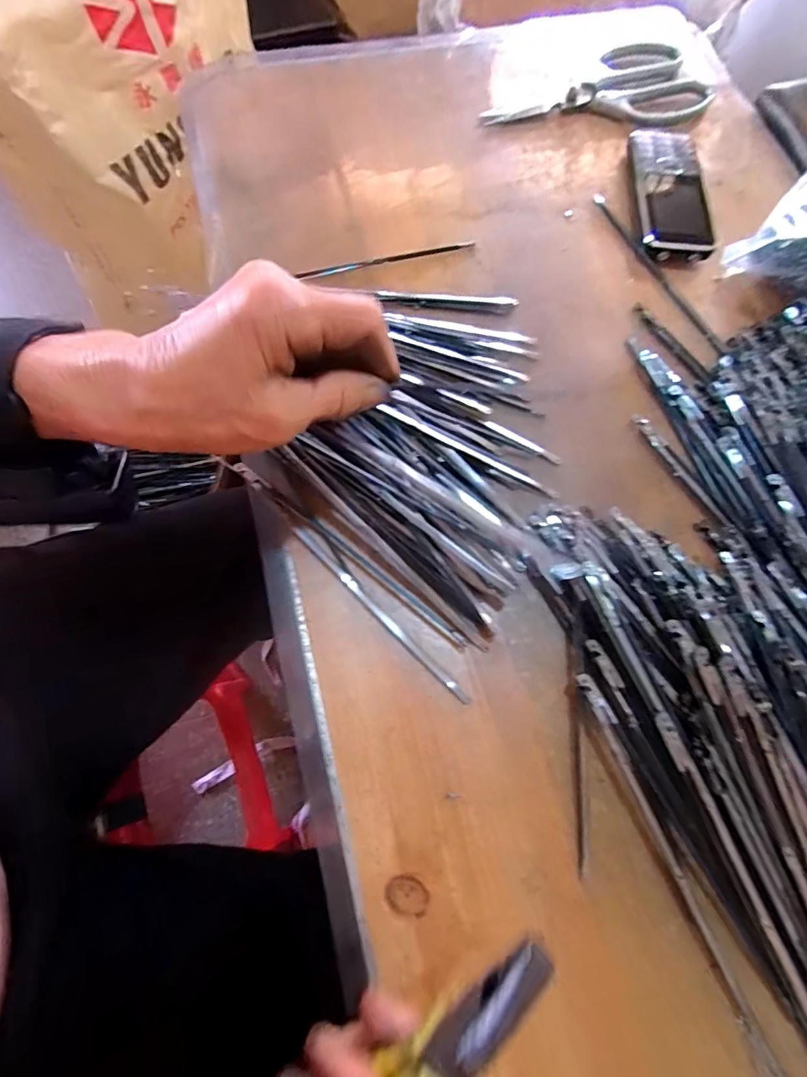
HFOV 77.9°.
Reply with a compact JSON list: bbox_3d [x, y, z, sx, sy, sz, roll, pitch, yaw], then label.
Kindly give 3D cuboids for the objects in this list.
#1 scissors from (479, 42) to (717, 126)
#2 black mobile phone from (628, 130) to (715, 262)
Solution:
[{"bbox_3d":[0.163,-0.378,0.423,0.199,0.008,0.098,-17,72,-8],"label":"scissors"},{"bbox_3d":[0.205,-0.271,0.387,0.061,0.011,0.133,8,70,-11],"label":"black mobile phone"}]

